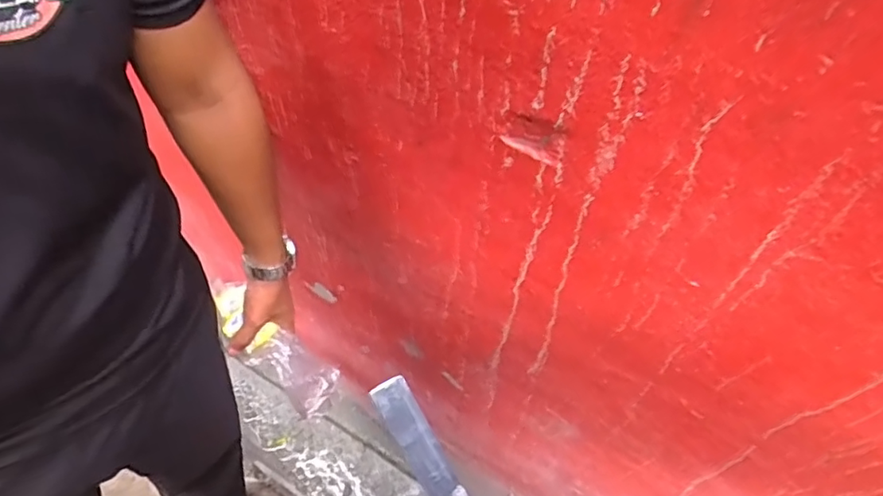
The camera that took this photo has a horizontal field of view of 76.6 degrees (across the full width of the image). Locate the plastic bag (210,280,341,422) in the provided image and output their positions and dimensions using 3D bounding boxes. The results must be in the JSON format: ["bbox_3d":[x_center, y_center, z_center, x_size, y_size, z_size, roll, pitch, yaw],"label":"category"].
[{"bbox_3d":[-0.224,0.135,0.751,0.215,0.043,0.070,50,61,-15],"label":"plastic bag"}]

